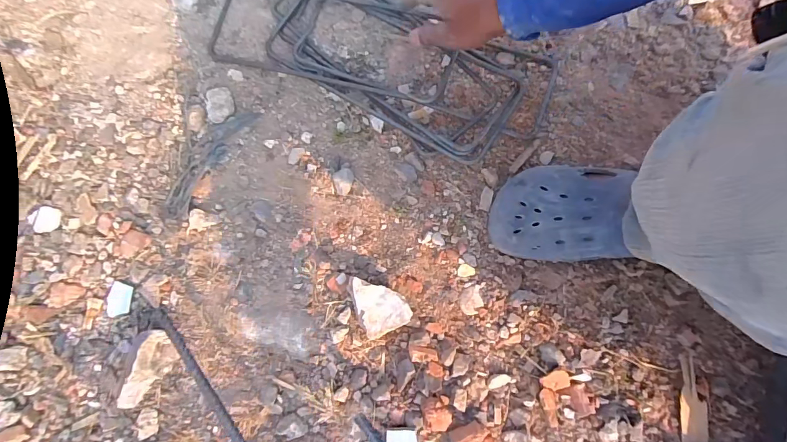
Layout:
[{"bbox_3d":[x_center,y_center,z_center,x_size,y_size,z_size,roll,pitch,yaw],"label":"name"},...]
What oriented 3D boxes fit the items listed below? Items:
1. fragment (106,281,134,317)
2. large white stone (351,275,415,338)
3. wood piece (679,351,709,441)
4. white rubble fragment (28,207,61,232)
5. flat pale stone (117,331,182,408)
[{"bbox_3d":[-0.349,0.099,0.514,0.031,0.004,0.043,1,77,1],"label":"fragment"},{"bbox_3d":[-0.015,0.097,0.484,0.057,0.028,0.069,-22,78,-4],"label":"large white stone"},{"bbox_3d":[0.333,0.220,0.445,0.030,0.007,0.138,2,77,1],"label":"wood piece"},{"bbox_3d":[-0.464,-0.002,0.537,0.038,0.005,0.035,0,77,1],"label":"white rubble fragment"},{"bbox_3d":[-0.287,0.174,0.473,0.042,0.025,0.086,35,64,-31],"label":"flat pale stone"}]

